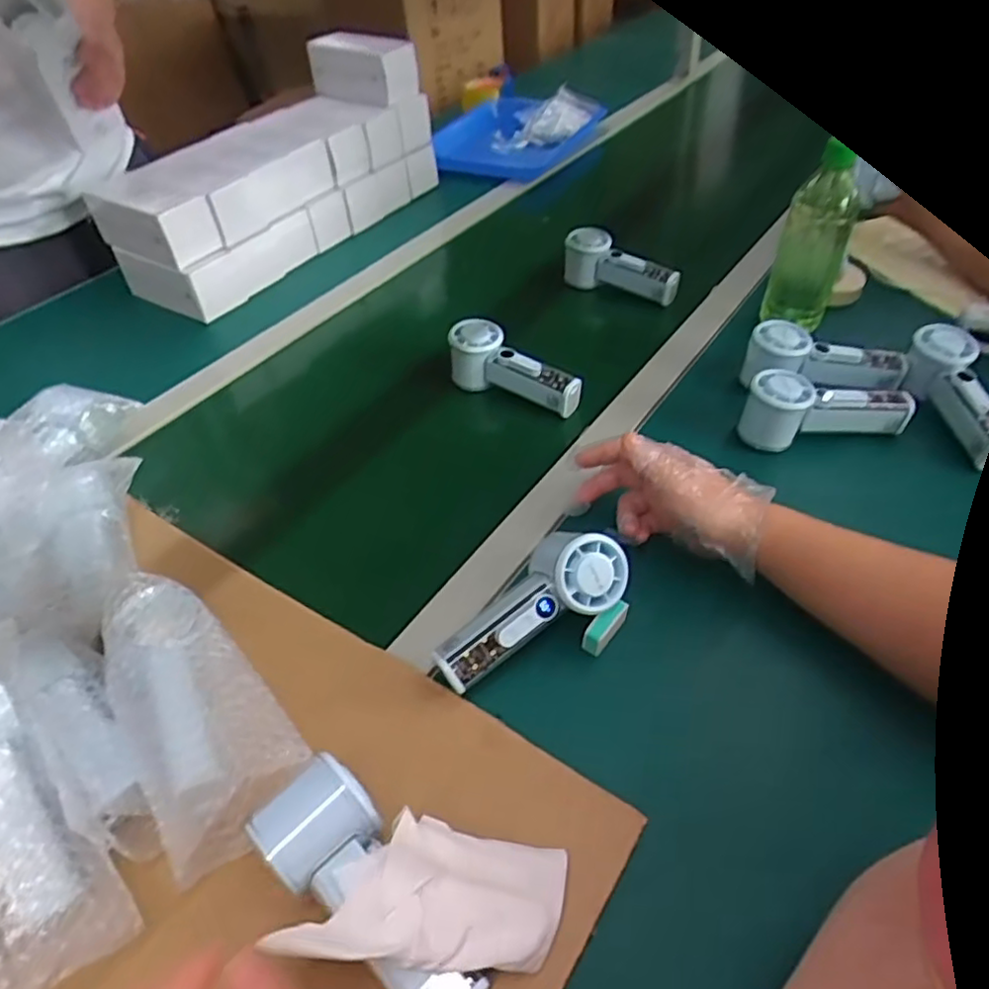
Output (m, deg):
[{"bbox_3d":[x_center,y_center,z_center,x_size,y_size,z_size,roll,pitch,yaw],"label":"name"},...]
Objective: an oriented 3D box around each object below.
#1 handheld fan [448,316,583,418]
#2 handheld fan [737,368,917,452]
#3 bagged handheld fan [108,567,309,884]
[{"bbox_3d":[0.021,-0.129,0.733,0.155,0.063,0.049,30,53,15],"label":"handheld fan"},{"bbox_3d":[0.316,-0.080,0.659,0.155,0.075,0.049,-8,45,-2],"label":"handheld fan"},{"bbox_3d":[-0.193,0.133,0.439,0.087,0.062,0.182,-29,49,-22],"label":"bagged handheld fan"}]

